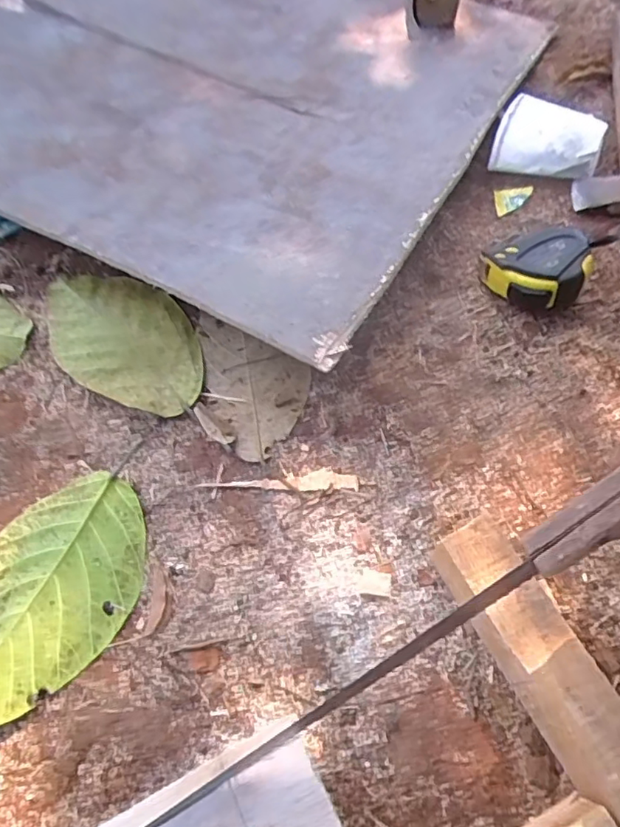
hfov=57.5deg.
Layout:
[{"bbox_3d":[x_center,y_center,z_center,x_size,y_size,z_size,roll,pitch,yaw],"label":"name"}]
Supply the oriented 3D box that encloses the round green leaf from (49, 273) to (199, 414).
[{"bbox_3d":[-0.171,-0.069,0.508,0.184,0.017,0.102,31,71,18],"label":"round green leaf"}]

